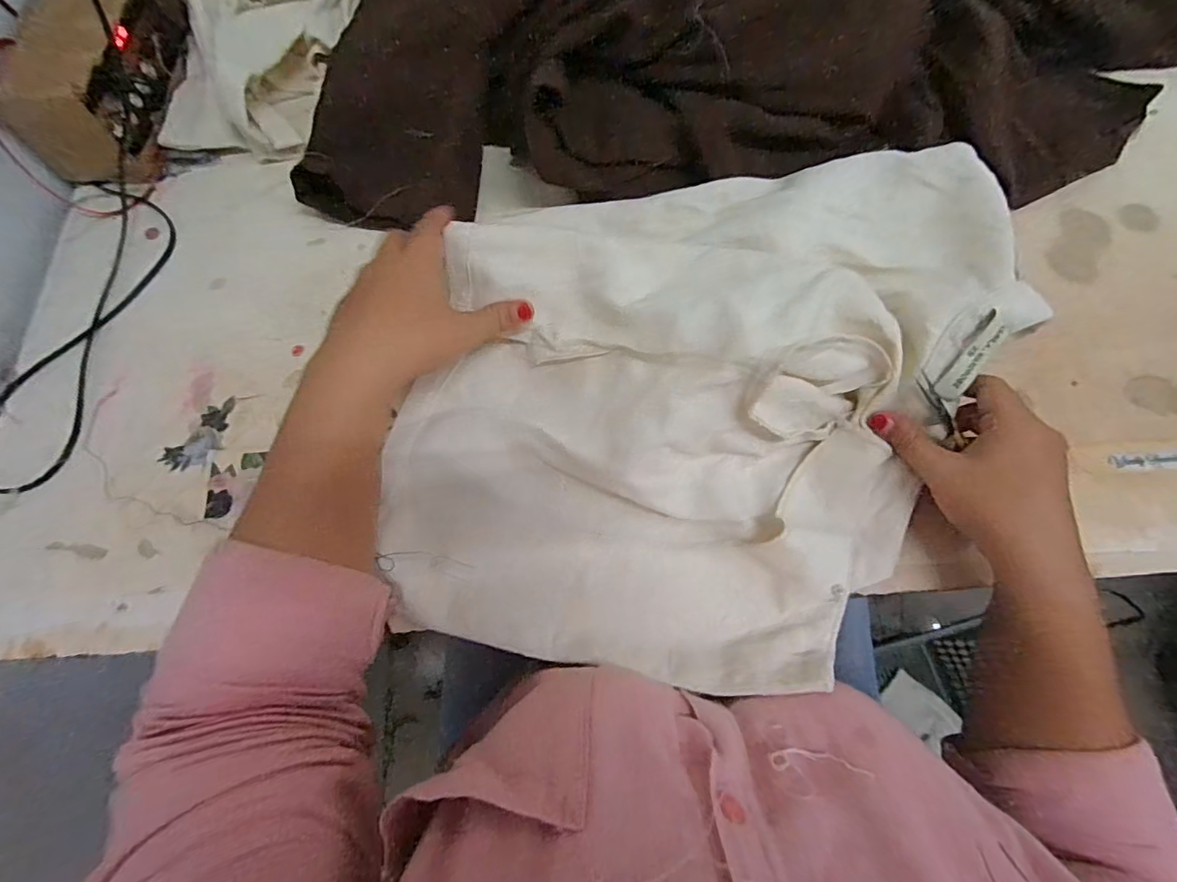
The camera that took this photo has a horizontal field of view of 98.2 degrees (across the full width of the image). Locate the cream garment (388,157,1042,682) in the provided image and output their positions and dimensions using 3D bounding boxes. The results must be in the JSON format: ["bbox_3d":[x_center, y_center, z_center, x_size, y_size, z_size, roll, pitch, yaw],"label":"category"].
[{"bbox_3d":[0.066,-0.034,0.325,0.374,0.078,0.337,6,73,3],"label":"cream garment"}]

